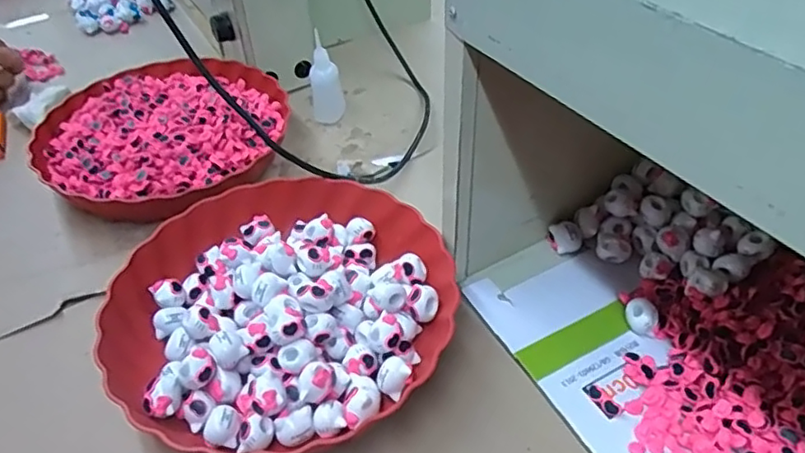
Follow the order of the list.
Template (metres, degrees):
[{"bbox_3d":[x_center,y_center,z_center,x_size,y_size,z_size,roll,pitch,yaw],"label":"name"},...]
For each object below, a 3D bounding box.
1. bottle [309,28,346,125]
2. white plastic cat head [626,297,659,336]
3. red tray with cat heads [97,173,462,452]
[{"bbox_3d":[-0.084,-0.157,0.667,0.033,0.087,0.039,-7,45,-2],"label":"bottle"},{"bbox_3d":[0.171,0.065,0.440,0.022,0.018,0.025,14,48,18],"label":"white plastic cat head"},{"bbox_3d":[-0.086,0.055,0.454,0.236,0.050,0.229,-15,45,-10],"label":"red tray with cat heads"}]

